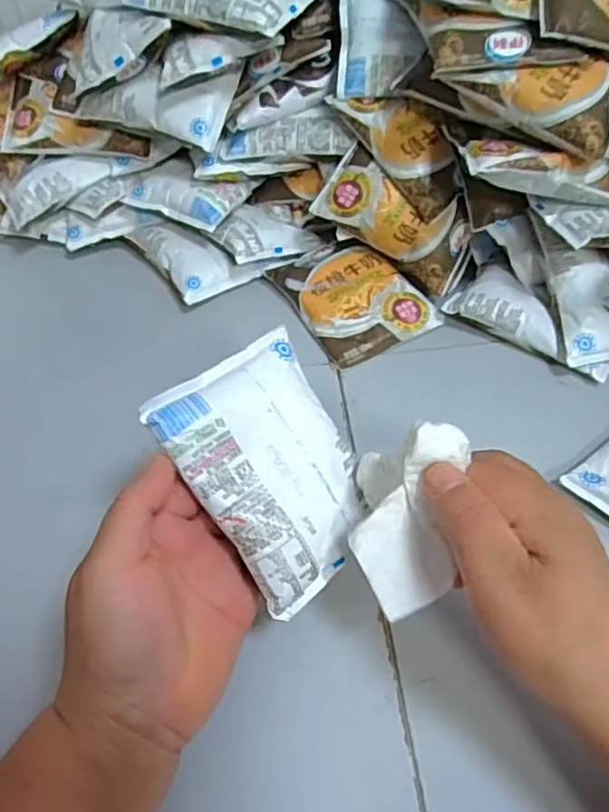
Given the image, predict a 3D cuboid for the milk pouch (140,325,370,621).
[{"bbox_3d":[-0.013,0.032,0.331,0.087,0.013,0.122,-35,91,-26],"label":"milk pouch"}]

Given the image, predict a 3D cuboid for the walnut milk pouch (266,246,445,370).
[{"bbox_3d":[0.041,-0.090,0.524,0.095,0.025,0.110,-23,53,-16],"label":"walnut milk pouch"}]

